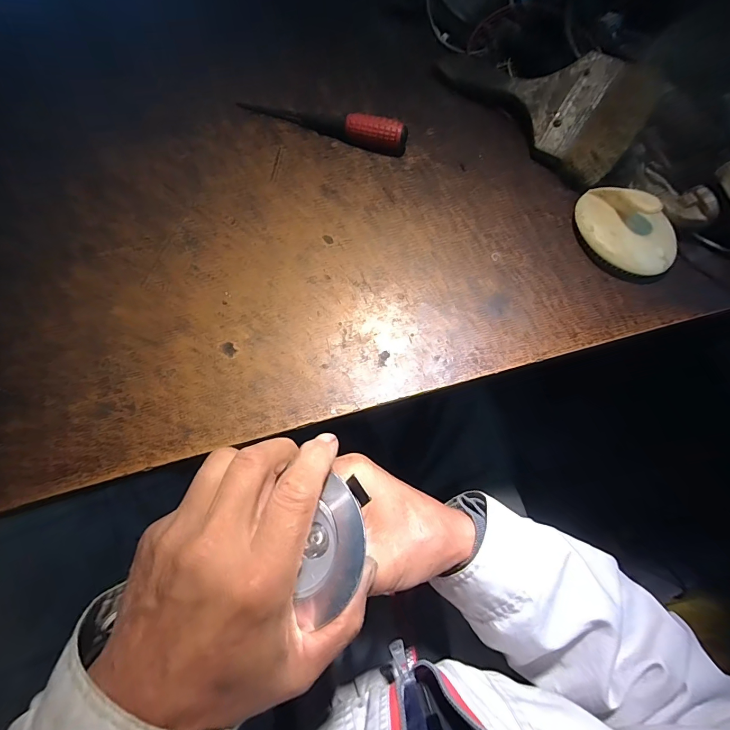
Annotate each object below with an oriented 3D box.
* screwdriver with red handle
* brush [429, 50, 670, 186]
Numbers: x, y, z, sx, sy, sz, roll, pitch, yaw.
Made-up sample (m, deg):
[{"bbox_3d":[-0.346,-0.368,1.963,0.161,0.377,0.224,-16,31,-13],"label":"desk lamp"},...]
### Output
[{"bbox_3d":[-0.040,-0.232,0.363,0.161,0.023,0.021,18,72,4],"label":"screwdriver with red handle"},{"bbox_3d":[0.169,-0.261,0.356,0.094,0.020,0.193,-46,72,19],"label":"brush"}]

